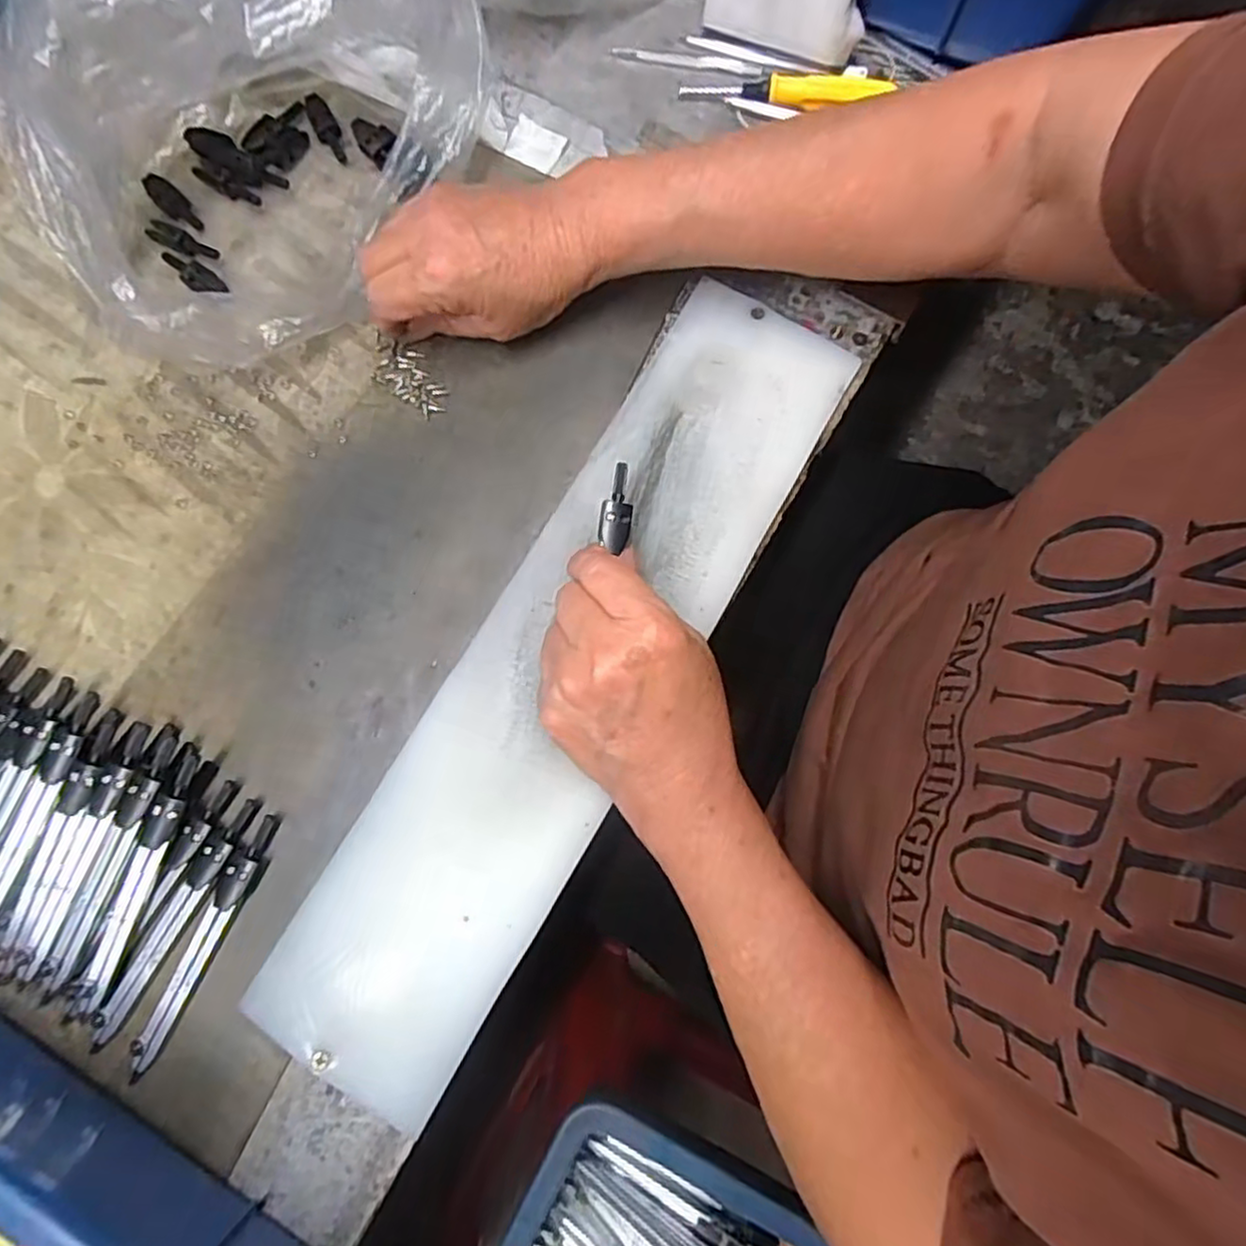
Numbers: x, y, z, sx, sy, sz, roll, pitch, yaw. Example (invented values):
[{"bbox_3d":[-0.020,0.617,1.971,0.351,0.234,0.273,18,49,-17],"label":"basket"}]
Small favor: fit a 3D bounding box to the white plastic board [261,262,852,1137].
[{"bbox_3d":[-0.020,0.014,0.324,0.091,0.006,0.398,30,80,8],"label":"white plastic board"}]

